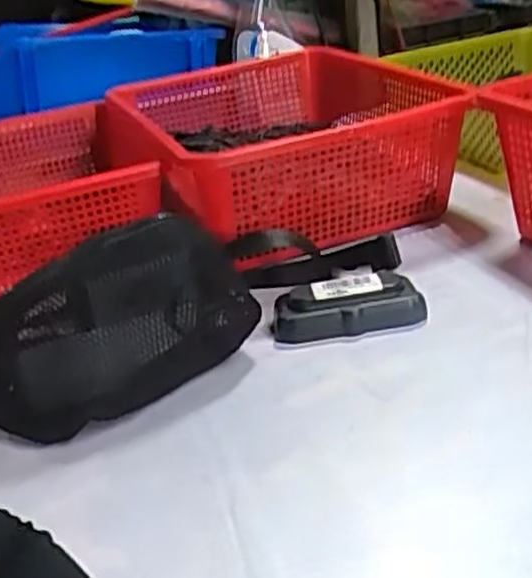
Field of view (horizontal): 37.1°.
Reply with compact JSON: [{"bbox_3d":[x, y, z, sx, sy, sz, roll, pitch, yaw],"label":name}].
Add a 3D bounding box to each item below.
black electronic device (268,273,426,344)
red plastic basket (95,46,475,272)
[{"bbox_3d":[0.059,0.013,0.576,0.107,0.030,0.046,-8,25,0],"label":"black electronic device"},{"bbox_3d":[0.008,-0.150,0.817,0.323,0.120,0.403,-14,26,-13],"label":"red plastic basket"}]

